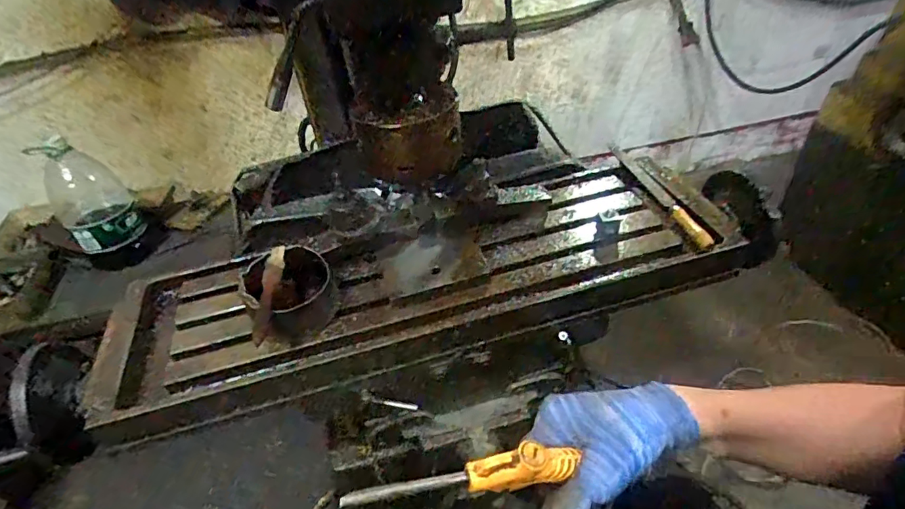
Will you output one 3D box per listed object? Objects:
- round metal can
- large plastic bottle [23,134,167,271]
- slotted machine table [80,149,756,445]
[{"bbox_3d":[-0.187,0.047,0.610,0.105,0.063,0.115,-4,41,3],"label":"round metal can"},{"bbox_3d":[-0.972,-0.157,1.381,0.231,0.342,0.197,30,53,35],"label":"large plastic bottle"},{"bbox_3d":[-0.037,0.022,0.685,0.810,0.085,0.274,-14,41,-9],"label":"slotted machine table"}]

